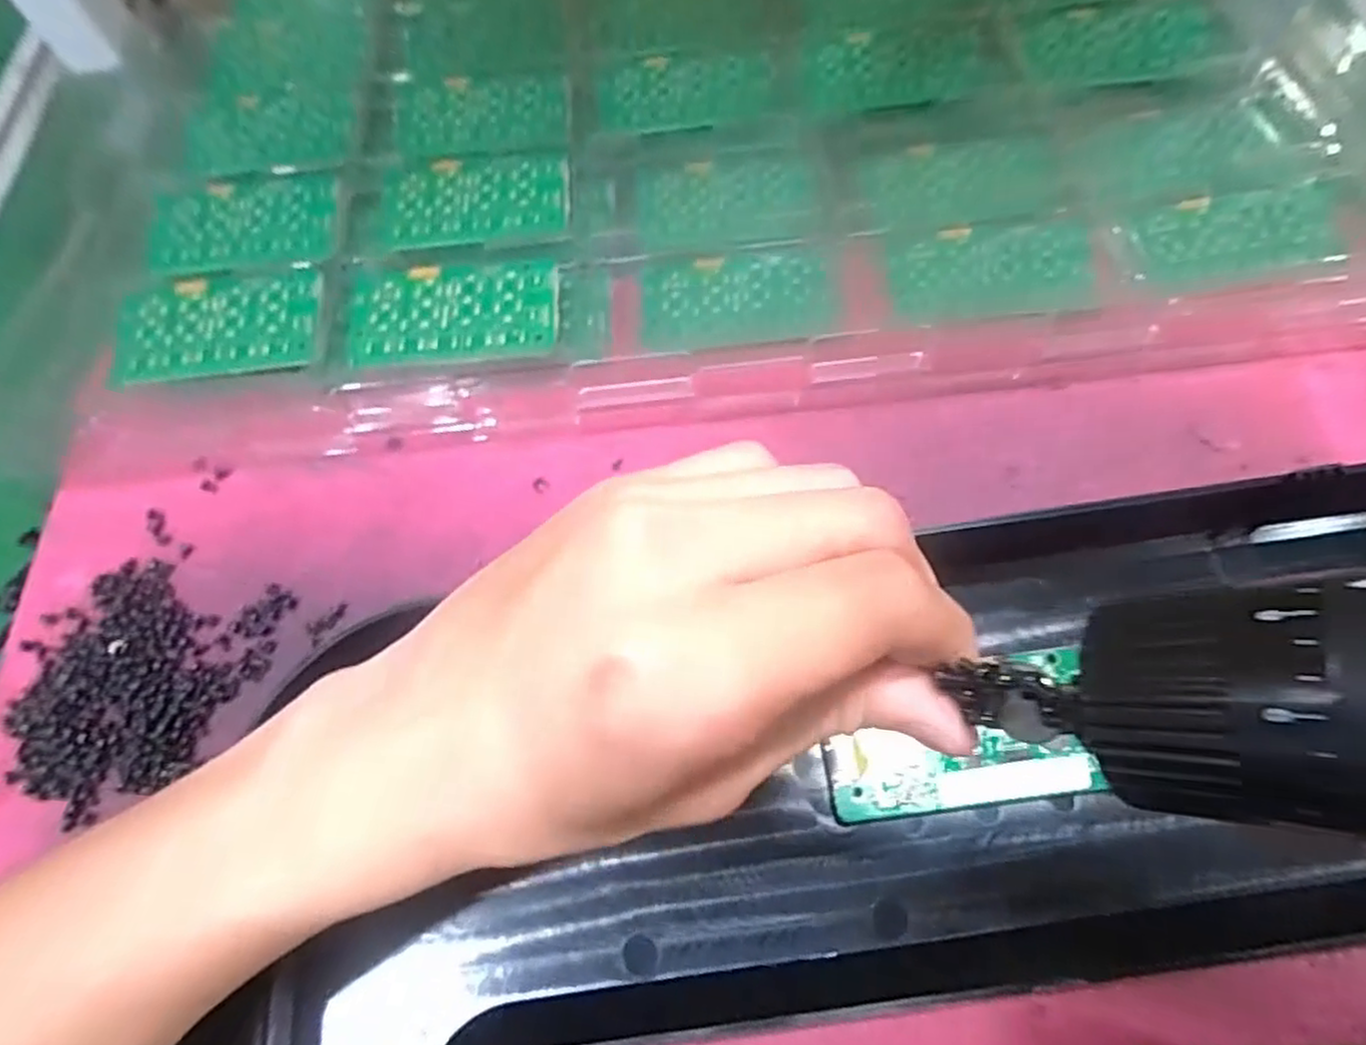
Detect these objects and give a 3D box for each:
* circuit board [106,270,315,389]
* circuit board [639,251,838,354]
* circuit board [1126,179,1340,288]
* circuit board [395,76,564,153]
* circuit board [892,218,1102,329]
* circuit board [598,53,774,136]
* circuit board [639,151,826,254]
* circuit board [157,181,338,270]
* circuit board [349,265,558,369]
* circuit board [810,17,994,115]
[{"bbox_3d":[-0.208,-0.089,0.322,0.087,0.007,0.048,-5,68,1],"label":"circuit board"},{"bbox_3d":[0.024,-0.106,0.337,0.087,0.005,0.053,-6,68,1],"label":"circuit board"},{"bbox_3d":[0.261,-0.136,0.338,0.099,0.006,0.043,-8,68,0],"label":"circuit board"},{"bbox_3d":[-0.109,-0.223,0.386,0.092,0.004,0.063,-3,68,2],"label":"circuit board"},{"bbox_3d":[0.144,-0.115,0.333,0.094,0.007,0.054,-8,68,0],"label":"circuit board"},{"bbox_3d":[0.002,-0.235,0.390,0.093,0.005,0.057,-3,68,2],"label":"circuit board"},{"bbox_3d":[0.023,-0.163,0.363,0.090,0.006,0.061,-4,68,2],"label":"circuit board"},{"bbox_3d":[-0.219,-0.147,0.358,0.092,0.009,0.055,0,68,3],"label":"circuit board"},{"bbox_3d":[-0.102,-0.094,0.320,0.091,0.004,0.046,-5,76,3],"label":"circuit board"},{"bbox_3d":[0.116,-0.248,0.389,0.095,0.004,0.057,-6,68,1],"label":"circuit board"}]

